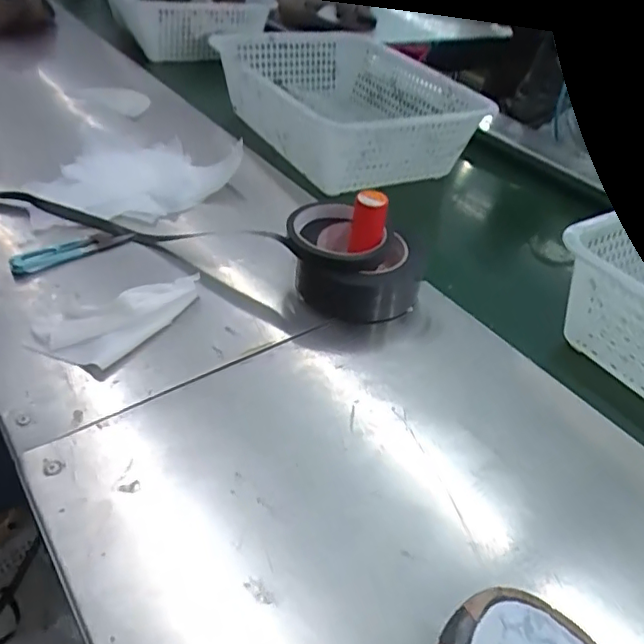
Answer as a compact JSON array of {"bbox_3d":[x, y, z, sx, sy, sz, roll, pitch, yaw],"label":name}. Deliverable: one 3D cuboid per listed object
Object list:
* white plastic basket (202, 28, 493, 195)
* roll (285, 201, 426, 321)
[{"bbox_3d":[0.042,-0.335,0.883,0.285,0.116,0.370,-18,45,-24],"label":"white plastic basket"},{"bbox_3d":[0.033,-0.063,0.552,0.124,0.059,0.117,3,40,-2],"label":"roll"}]

